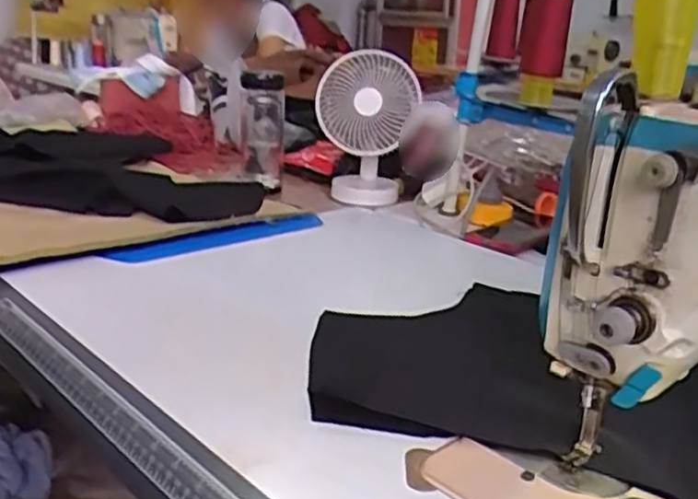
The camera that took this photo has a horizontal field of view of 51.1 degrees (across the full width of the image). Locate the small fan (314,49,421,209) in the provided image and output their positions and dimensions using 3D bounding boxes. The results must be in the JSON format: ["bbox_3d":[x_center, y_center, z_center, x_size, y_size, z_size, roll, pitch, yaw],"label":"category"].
[{"bbox_3d":[0.021,-0.187,1.113,0.158,0.218,0.157,0,18,-7],"label":"small fan"}]

